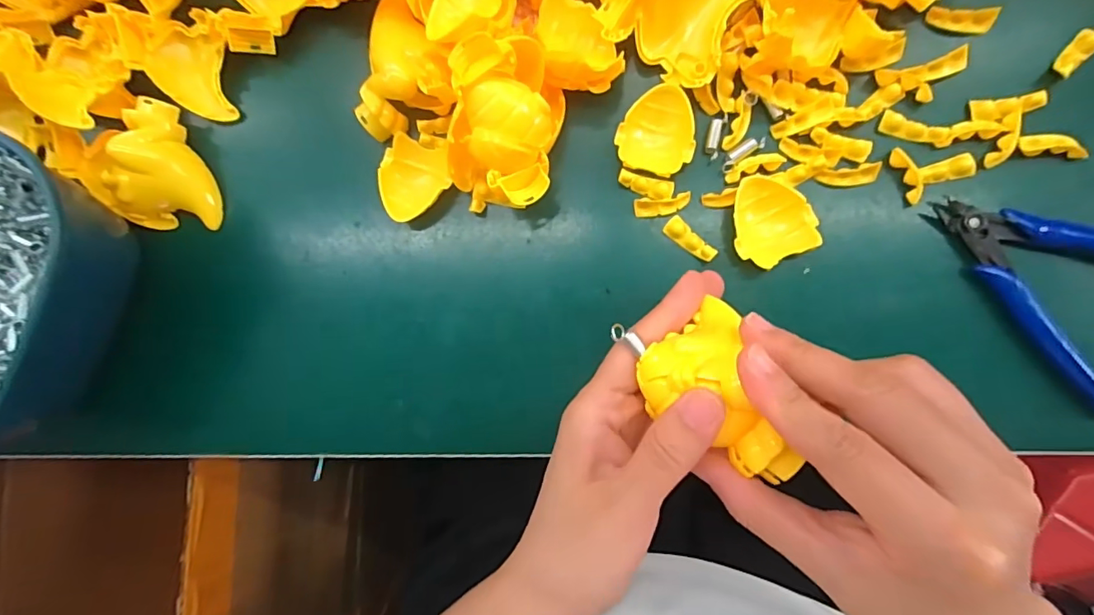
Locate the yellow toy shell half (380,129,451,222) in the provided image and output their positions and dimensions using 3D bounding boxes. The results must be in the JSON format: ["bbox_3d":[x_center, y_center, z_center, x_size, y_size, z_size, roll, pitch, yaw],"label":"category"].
[{"bbox_3d":[-0.074,-0.069,0.283,0.034,0.016,0.044,15,88,8],"label":"yellow toy shell half"}]

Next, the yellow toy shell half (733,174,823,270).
[{"bbox_3d":[0.111,-0.044,0.260,0.039,0.012,0.044,-25,83,5],"label":"yellow toy shell half"}]

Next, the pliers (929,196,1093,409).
[{"bbox_3d":[0.254,-0.019,0.243,0.077,0.008,0.119,-36,82,4],"label":"pliers"}]

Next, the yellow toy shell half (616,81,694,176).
[{"bbox_3d":[0.058,-0.092,0.266,0.039,0.011,0.042,15,88,8],"label":"yellow toy shell half"}]

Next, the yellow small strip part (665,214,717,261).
[{"bbox_3d":[0.075,-0.036,0.268,0.029,0.006,0.011,39,92,9],"label":"yellow small strip part"}]

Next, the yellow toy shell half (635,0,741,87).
[{"bbox_3d":[0.072,-0.139,0.255,0.056,0.018,0.050,10,87,8],"label":"yellow toy shell half"}]

